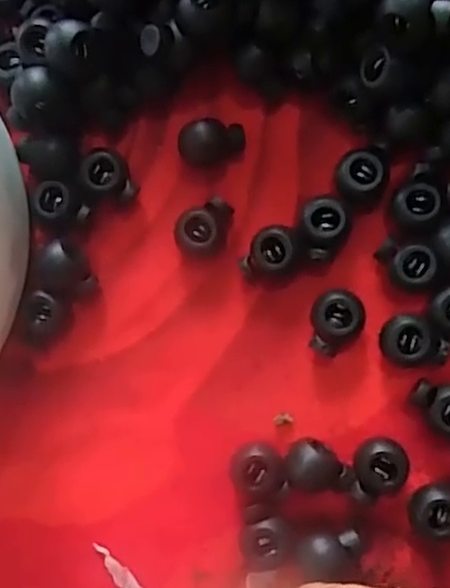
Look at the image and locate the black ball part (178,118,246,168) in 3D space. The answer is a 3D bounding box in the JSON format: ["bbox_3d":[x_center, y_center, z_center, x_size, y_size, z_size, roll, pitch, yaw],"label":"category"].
[{"bbox_3d":[-0.003,-0.045,0.203,0.019,0.013,0.012,-9,85,7],"label":"black ball part"}]

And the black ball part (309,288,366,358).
[{"bbox_3d":[0.033,0.008,0.198,0.015,0.012,0.019,3,88,8],"label":"black ball part"}]

